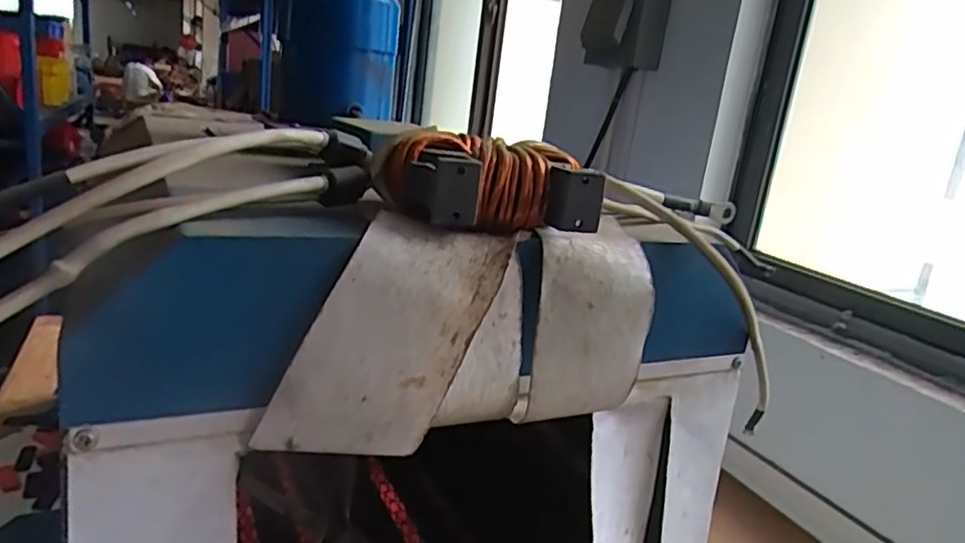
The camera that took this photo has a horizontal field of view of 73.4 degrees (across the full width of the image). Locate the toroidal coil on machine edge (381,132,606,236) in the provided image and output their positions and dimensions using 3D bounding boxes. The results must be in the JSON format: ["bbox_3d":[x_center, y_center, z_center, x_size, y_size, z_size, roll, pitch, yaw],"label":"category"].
[{"bbox_3d":[0.006,-0.053,0.384,0.119,0.048,0.071,2,15,-21],"label":"toroidal coil on machine edge"}]

